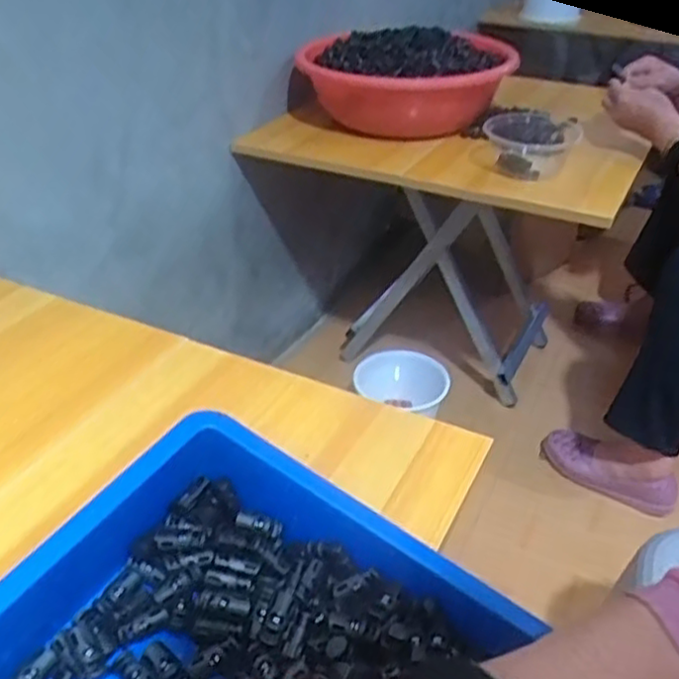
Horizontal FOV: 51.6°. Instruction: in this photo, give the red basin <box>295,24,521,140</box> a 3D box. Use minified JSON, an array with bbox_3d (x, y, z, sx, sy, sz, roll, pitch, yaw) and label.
[{"bbox_3d":[0.107,-0.449,1.217,0.330,0.140,0.345,0,35,0],"label":"red basin"}]

